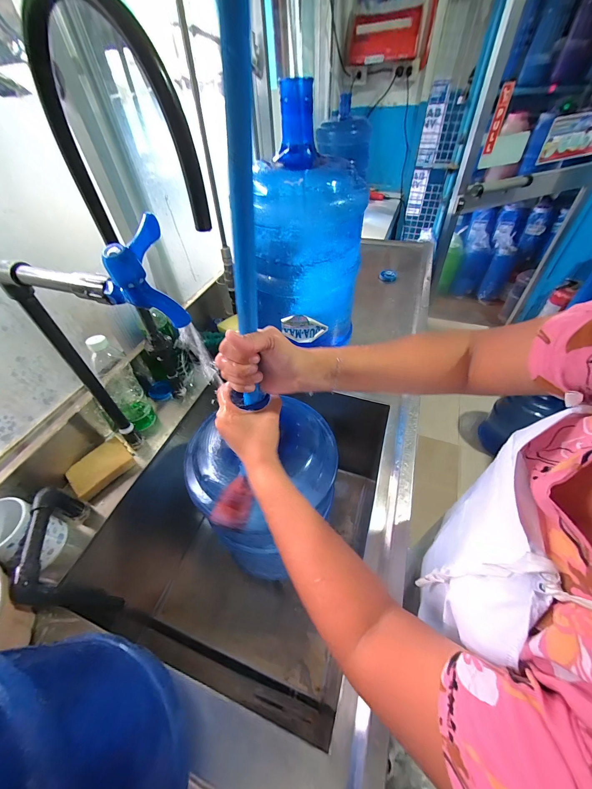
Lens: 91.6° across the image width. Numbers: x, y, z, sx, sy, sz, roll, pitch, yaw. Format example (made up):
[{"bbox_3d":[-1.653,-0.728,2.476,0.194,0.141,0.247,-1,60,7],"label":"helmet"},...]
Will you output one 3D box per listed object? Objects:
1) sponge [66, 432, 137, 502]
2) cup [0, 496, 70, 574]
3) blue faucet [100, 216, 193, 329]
[{"bbox_3d":[-0.365,0.136,0.544,0.075,0.032,0.107,30,56,27],"label":"sponge"},{"bbox_3d":[-0.410,0.210,0.431,0.071,0.101,0.073,-2,48,2],"label":"cup"},{"bbox_3d":[-0.152,-0.111,0.279,0.067,0.086,0.045,-21,50,-15],"label":"blue faucet"}]

